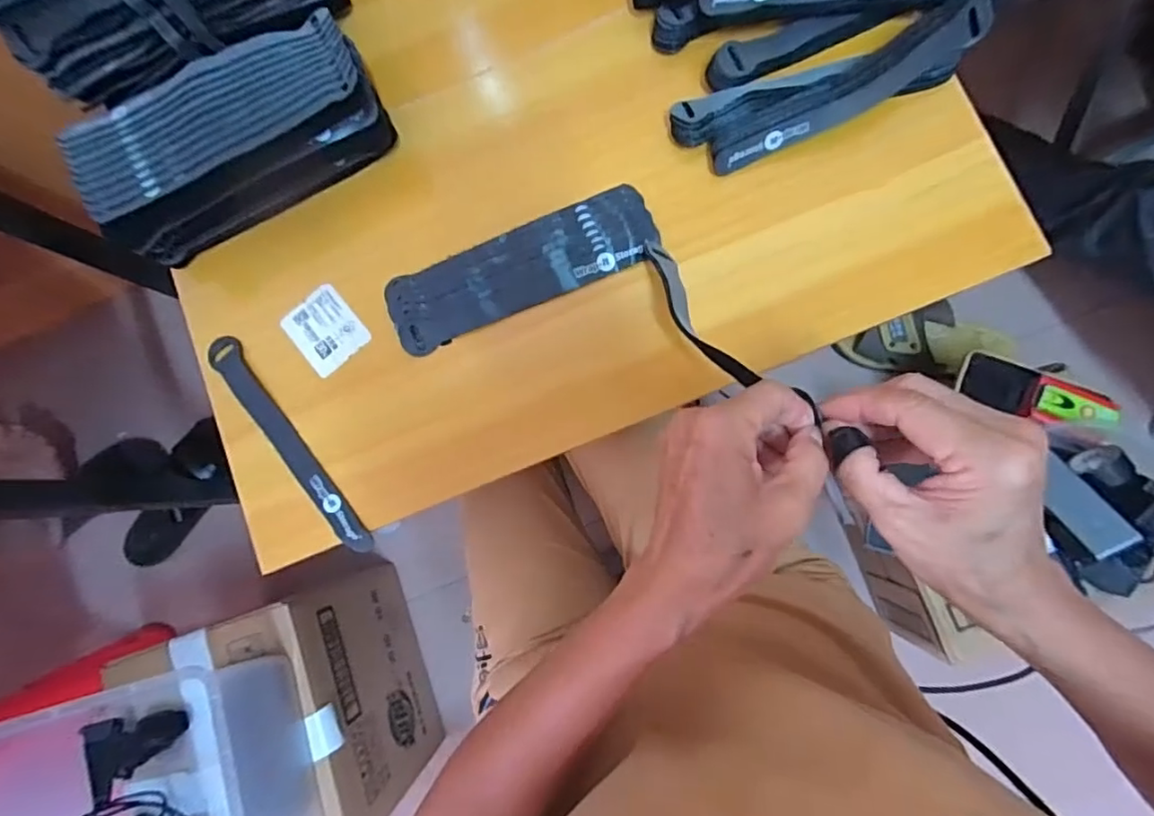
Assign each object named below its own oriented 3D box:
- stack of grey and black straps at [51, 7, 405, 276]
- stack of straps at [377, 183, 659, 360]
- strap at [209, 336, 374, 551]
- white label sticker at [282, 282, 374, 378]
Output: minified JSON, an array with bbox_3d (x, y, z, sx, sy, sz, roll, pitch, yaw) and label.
[{"bbox_3d":[-0.240,-0.193,0.409,0.200,0.068,0.097,-28,83,2],"label":"stack of grey and black straps"},{"bbox_3d":[-0.041,-0.103,0.418,0.199,0.009,0.059,-22,83,3],"label":"stack of straps"},{"bbox_3d":[-0.212,0.025,0.419,0.020,0.007,0.192,-40,82,1],"label":"strap"},{"bbox_3d":[-0.189,-0.059,0.429,0.048,0.004,0.059,-40,83,-5],"label":"white label sticker"}]

